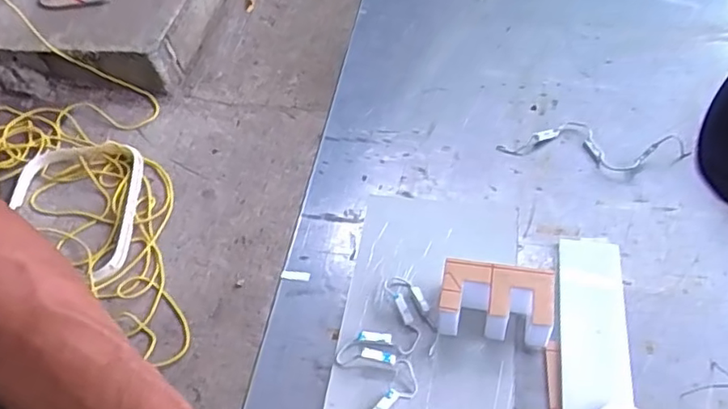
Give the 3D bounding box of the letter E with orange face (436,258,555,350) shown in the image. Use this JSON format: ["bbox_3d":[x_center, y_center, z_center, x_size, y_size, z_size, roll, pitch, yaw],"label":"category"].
[{"bbox_3d":[0.102,0.076,0.467,0.083,0.047,0.043,5,53,10],"label":"letter E with orange face"}]

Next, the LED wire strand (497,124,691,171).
[{"bbox_3d":[0.223,-0.060,0.588,0.173,0.010,0.050,10,53,14],"label":"LED wire strand"}]

